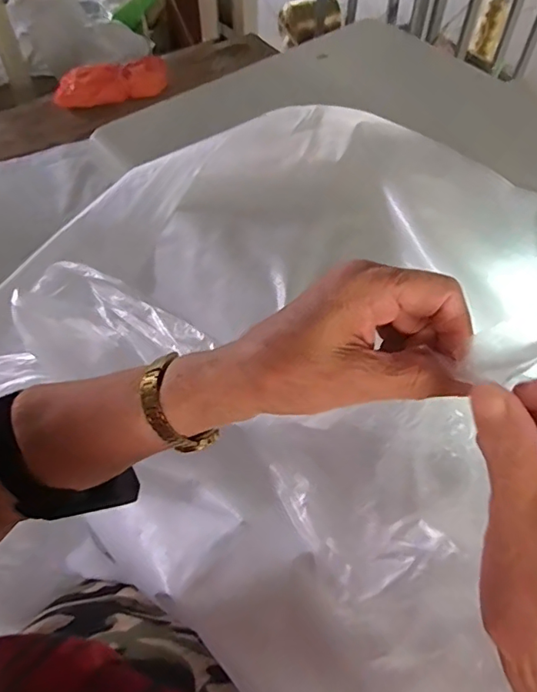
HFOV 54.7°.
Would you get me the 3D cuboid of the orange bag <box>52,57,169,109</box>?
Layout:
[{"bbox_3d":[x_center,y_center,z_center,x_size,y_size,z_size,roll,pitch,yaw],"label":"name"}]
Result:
[{"bbox_3d":[-0.359,-0.600,1.182,0.257,0.055,0.077,-14,56,-9],"label":"orange bag"}]

